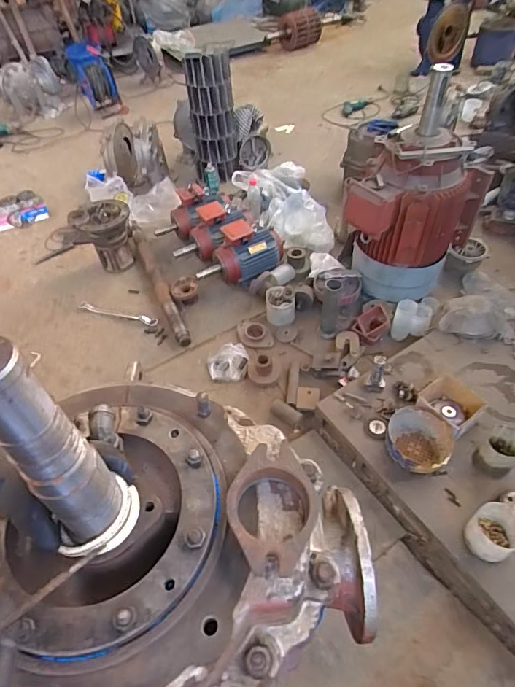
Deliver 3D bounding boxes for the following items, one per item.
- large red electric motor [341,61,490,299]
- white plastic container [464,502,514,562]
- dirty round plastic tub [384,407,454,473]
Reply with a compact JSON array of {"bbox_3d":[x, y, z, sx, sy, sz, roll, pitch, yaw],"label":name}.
[{"bbox_3d":[0.552,-0.493,1.547,0.341,0.663,0.425,33,58,29],"label":"large red electric motor"},{"bbox_3d":[0.572,0.448,1.031,0.139,0.090,0.111,-20,50,-13],"label":"white plastic container"},{"bbox_3d":[0.453,0.284,1.214,0.174,0.077,0.188,-2,48,3],"label":"dirty round plastic tub"}]

